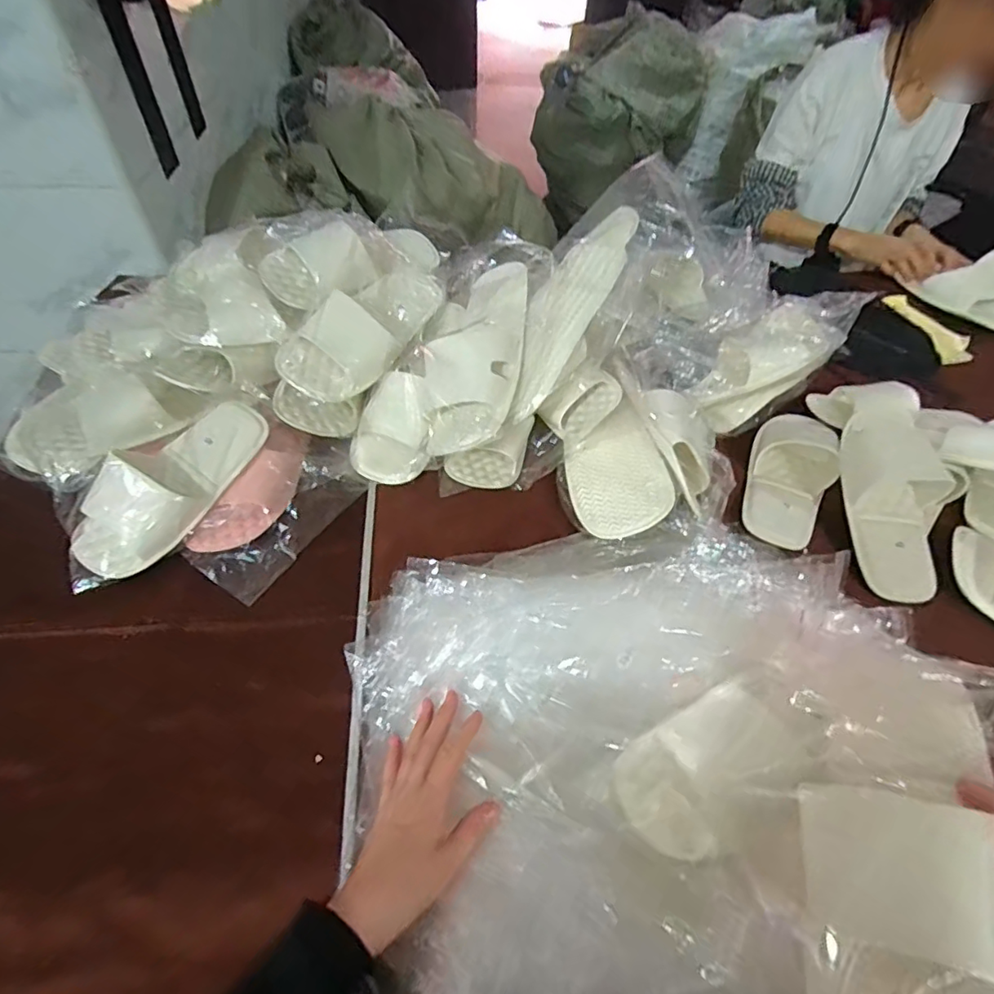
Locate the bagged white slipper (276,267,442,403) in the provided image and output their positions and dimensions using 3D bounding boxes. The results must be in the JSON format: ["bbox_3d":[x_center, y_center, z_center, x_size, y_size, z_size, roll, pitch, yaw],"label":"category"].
[{"bbox_3d":[-0.161,-0.213,0.713,0.103,0.070,0.252,43,63,-2],"label":"bagged white slipper"}]

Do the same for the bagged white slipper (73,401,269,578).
[{"bbox_3d":[-0.356,-0.015,0.614,0.101,0.068,0.234,39,72,4],"label":"bagged white slipper"}]

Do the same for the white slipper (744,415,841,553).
[{"bbox_3d":[0.370,-0.039,0.691,0.095,0.039,0.225,25,54,17],"label":"white slipper"}]

